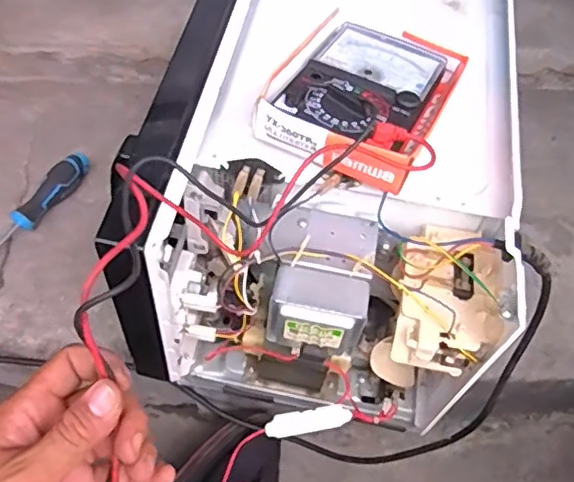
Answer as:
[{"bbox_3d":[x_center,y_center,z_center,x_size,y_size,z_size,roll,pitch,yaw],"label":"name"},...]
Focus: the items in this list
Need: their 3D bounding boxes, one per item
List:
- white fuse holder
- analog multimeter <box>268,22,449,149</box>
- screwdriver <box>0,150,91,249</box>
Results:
[{"bbox_3d":[0.019,0.158,0.534,0.074,0.009,0.019,-8,56,-11],"label":"white fuse holder"},{"bbox_3d":[0.065,-0.119,0.498,0.106,0.047,0.149,24,56,11],"label":"analog multimeter"},{"bbox_3d":[-0.304,-0.009,0.675,0.036,0.030,0.244,26,56,13],"label":"screwdriver"}]

